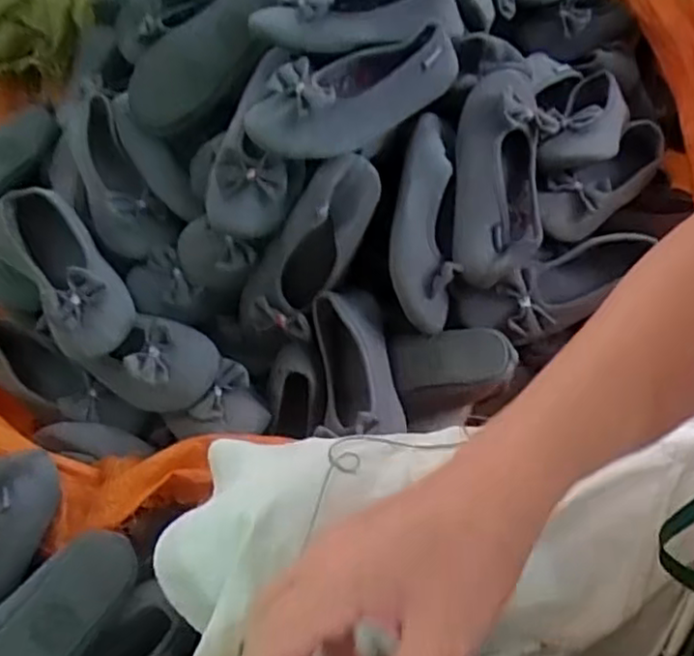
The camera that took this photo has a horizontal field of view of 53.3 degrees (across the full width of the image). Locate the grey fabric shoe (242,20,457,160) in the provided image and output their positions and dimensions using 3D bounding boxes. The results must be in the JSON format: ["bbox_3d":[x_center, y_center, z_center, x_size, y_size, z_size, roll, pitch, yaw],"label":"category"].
[{"bbox_3d":[0.009,-0.264,0.766,0.247,0.067,0.101,-36,60,-25],"label":"grey fabric shoe"}]

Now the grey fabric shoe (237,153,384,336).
[{"bbox_3d":[-0.042,-0.081,0.755,0.087,0.053,0.231,44,108,29],"label":"grey fabric shoe"}]

